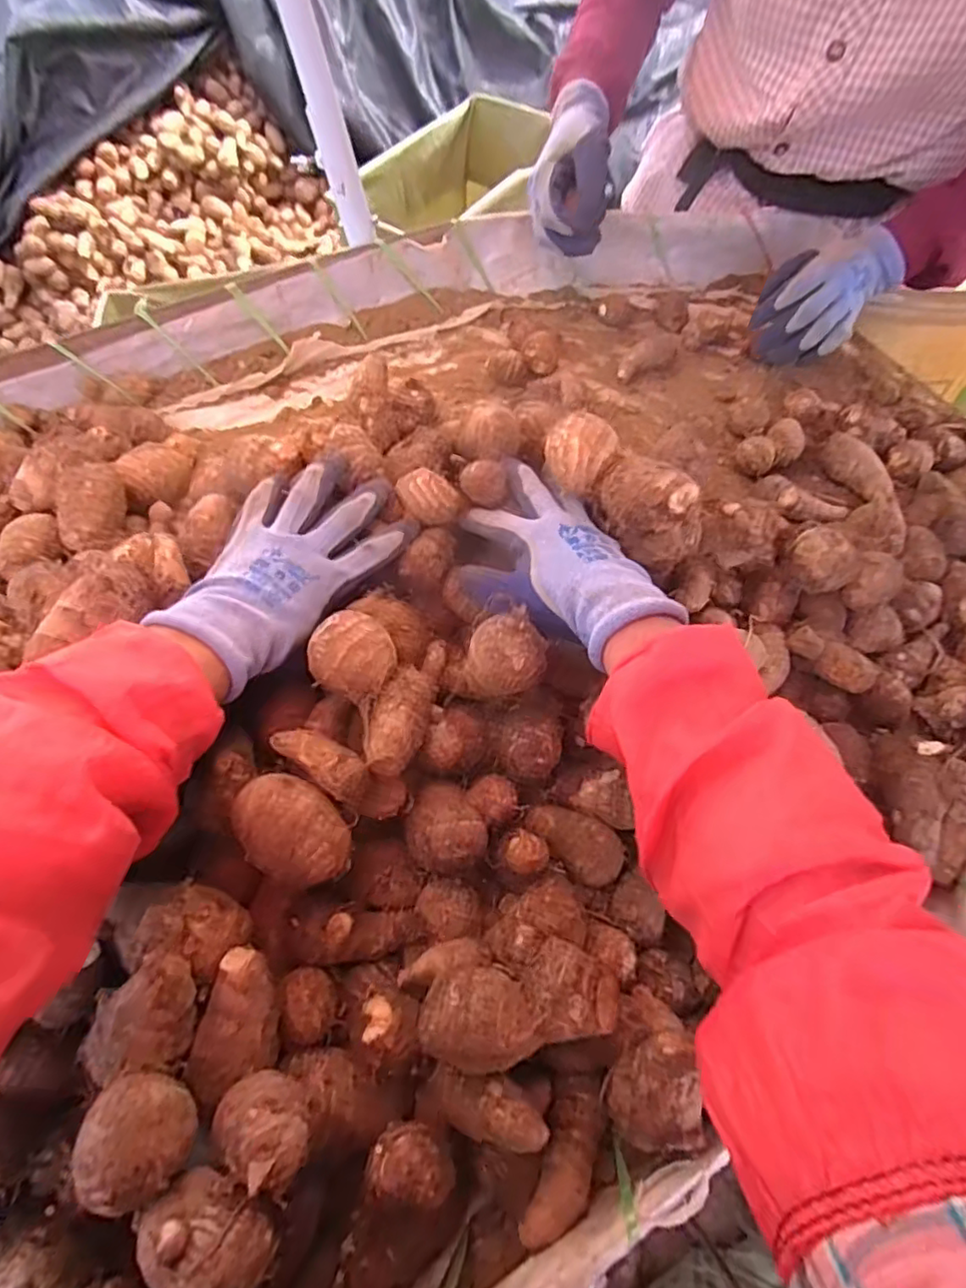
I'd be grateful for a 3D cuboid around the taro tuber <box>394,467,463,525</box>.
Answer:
[{"bbox_3d":[-0.041,-0.112,0.464,0.048,0.028,0.035,1,59,-3],"label":"taro tuber"}]

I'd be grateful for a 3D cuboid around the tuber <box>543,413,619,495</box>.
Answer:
[{"bbox_3d":[0.065,-0.132,0.425,0.044,0.038,0.036,39,64,18],"label":"tuber"}]

